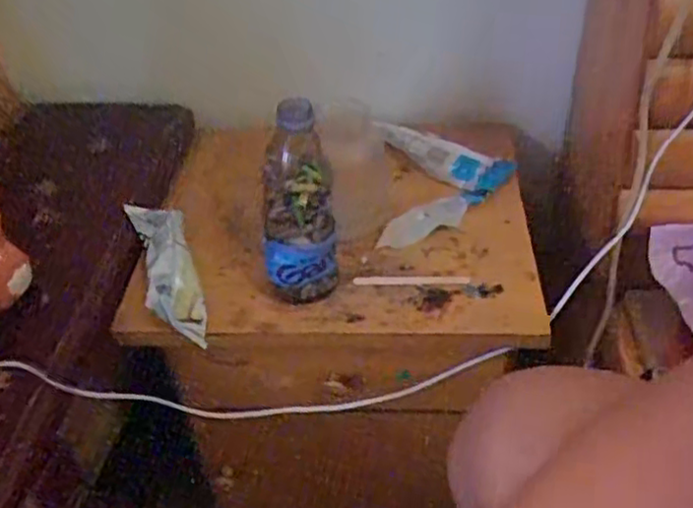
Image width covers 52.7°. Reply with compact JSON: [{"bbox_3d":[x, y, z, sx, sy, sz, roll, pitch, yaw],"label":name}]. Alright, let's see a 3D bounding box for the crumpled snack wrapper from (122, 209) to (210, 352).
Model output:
[{"bbox_3d":[-0.172,0.013,0.671,0.054,0.039,0.173,-14,43,-12],"label":"crumpled snack wrapper"}]

